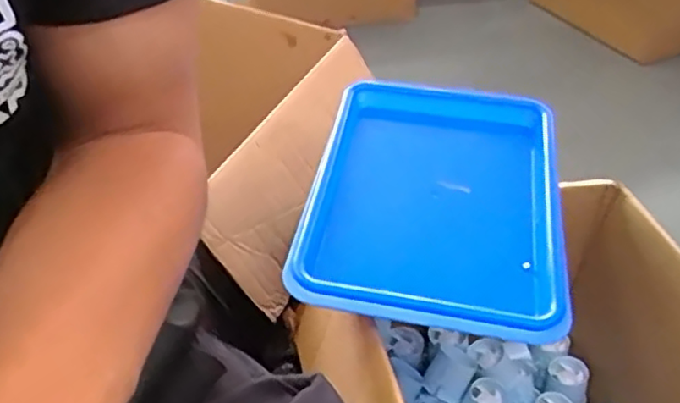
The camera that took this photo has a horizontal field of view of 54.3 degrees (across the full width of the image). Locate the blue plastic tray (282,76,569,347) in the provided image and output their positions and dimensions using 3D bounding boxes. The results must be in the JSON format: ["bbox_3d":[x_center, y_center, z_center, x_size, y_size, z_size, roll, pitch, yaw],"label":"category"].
[{"bbox_3d":[0.105,-0.009,0.720,0.264,0.052,0.361,9,41,7],"label":"blue plastic tray"}]

